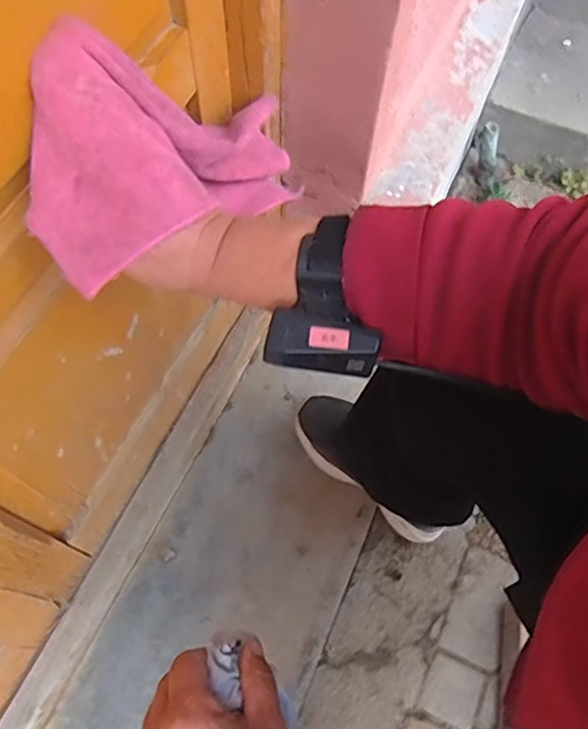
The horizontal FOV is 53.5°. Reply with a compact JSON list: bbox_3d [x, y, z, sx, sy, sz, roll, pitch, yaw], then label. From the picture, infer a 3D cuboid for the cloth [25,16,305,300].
[{"bbox_3d":[-0.079,-0.155,0.460,0.106,0.130,0.278,28,24,11],"label":"cloth"}]

